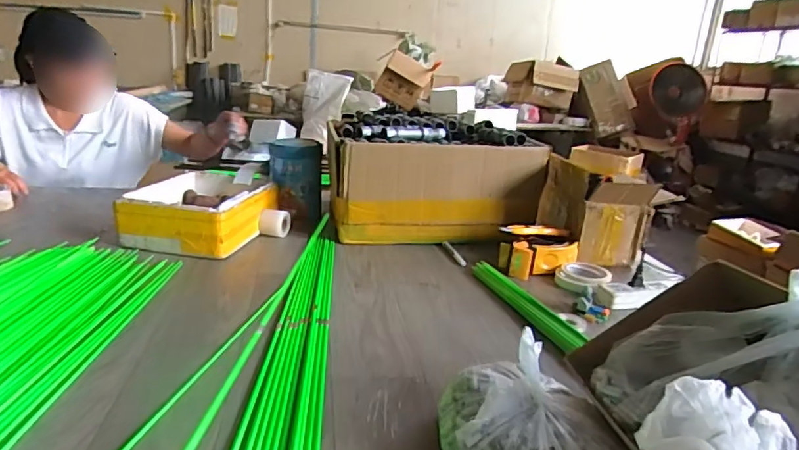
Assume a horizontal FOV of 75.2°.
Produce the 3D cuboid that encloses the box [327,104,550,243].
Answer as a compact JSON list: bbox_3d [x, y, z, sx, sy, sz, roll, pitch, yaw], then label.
[{"bbox_3d":[0.066,-0.094,1.219,0.466,0.233,0.296,-1,18,-12],"label":"box"}]

